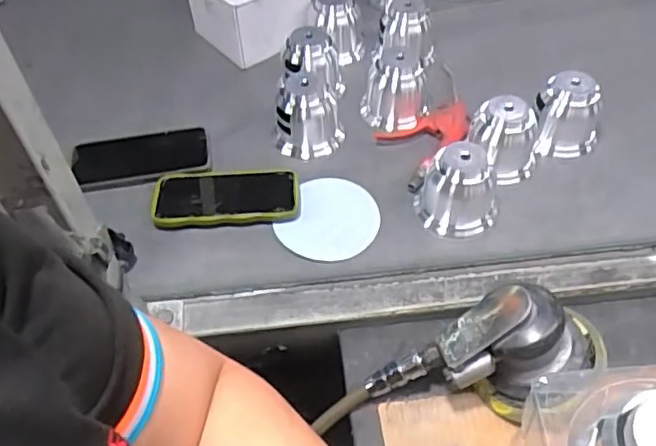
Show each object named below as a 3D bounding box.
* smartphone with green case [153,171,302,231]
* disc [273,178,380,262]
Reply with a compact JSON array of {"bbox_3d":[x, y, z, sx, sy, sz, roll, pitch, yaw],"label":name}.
[{"bbox_3d":[-0.117,-0.030,0.704,0.164,0.016,0.084,-4,50,-3],"label":"smartphone with green case"},{"bbox_3d":[0.005,-0.007,0.685,0.103,0.008,0.115,19,53,17],"label":"disc"}]

